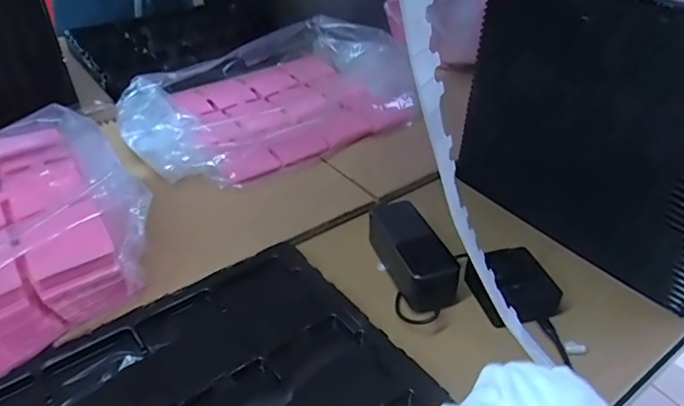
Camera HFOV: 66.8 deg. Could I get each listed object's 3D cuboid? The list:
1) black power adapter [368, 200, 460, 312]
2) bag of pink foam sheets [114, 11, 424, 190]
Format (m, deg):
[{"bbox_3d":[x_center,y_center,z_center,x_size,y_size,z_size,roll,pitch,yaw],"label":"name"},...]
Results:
[{"bbox_3d":[0.077,0.053,0.582,0.057,0.044,0.139,-14,40,-19],"label":"black power adapter"},{"bbox_3d":[-0.129,-0.184,0.854,0.446,0.071,0.346,-21,43,-26],"label":"bag of pink foam sheets"}]

